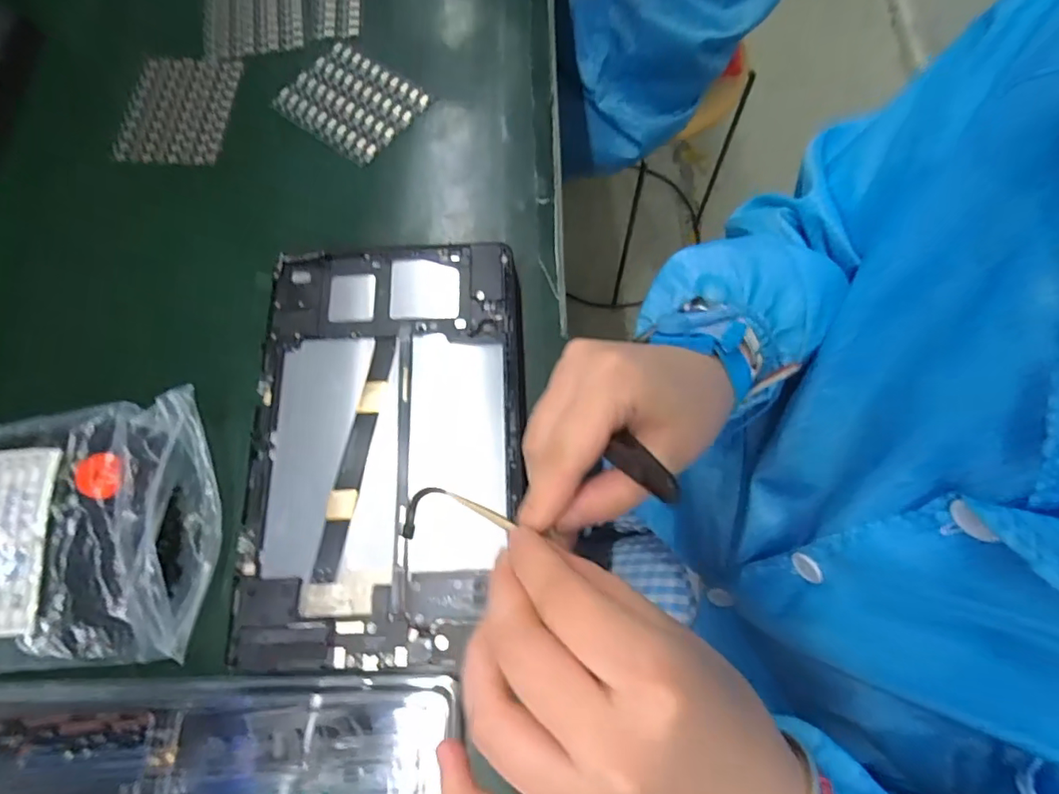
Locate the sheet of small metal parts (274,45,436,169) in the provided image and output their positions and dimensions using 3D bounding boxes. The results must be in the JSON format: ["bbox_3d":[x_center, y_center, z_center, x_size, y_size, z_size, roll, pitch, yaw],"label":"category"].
[{"bbox_3d":[-0.139,-0.227,0.412,0.099,0.008,0.078,33,76,14],"label":"sheet of small metal parts"}]

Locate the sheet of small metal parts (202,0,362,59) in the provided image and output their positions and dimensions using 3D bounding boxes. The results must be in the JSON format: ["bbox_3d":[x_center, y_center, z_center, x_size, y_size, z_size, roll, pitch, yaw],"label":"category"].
[{"bbox_3d":[-0.202,-0.326,0.444,0.129,0.010,0.093,-13,78,-10],"label":"sheet of small metal parts"}]

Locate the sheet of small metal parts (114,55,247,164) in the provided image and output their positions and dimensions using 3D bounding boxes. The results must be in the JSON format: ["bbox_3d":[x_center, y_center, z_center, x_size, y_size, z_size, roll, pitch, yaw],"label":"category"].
[{"bbox_3d":[-0.270,-0.222,0.415,0.079,0.005,0.100,4,74,1],"label":"sheet of small metal parts"}]

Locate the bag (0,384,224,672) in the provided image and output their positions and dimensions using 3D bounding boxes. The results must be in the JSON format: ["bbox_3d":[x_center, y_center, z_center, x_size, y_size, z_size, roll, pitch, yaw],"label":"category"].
[{"bbox_3d":[-0.257,0.071,0.291,0.164,0.044,0.140,-4,70,2],"label":"bag"}]

